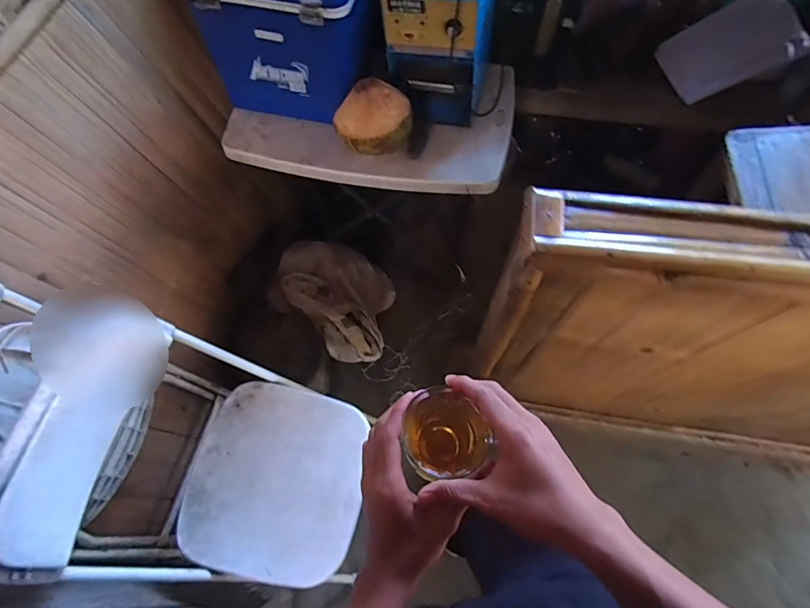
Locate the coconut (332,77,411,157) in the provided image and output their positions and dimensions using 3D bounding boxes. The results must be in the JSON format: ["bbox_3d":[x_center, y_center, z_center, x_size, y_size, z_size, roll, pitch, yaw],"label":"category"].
[{"bbox_3d":[-0.075,-0.441,1.029,0.154,0.129,0.153,42,73,18],"label":"coconut"}]

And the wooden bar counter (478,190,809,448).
[{"bbox_3d":[0.764,0.146,0.894,1.231,0.830,0.144,8,65,5],"label":"wooden bar counter"}]

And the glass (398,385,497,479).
[{"bbox_3d":[0.041,0.130,0.415,0.083,0.073,0.075,25,68,13],"label":"glass"}]

